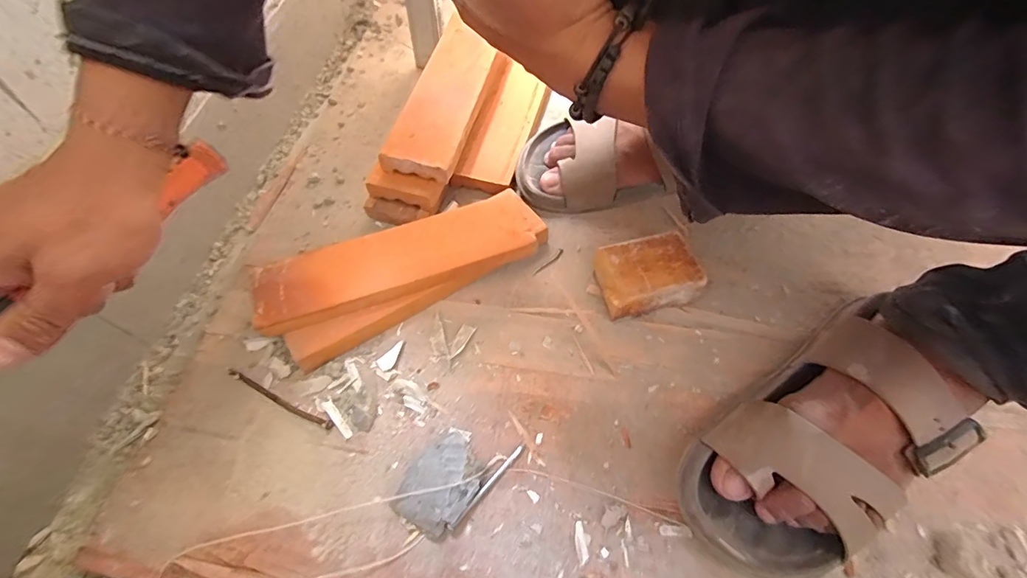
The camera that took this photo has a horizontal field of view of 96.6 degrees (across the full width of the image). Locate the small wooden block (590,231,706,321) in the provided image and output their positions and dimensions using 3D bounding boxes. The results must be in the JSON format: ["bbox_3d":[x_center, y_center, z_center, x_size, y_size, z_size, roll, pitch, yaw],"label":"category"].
[{"bbox_3d":[0.109,-0.011,0.374,0.074,0.038,0.055,-10,61,-4],"label":"small wooden block"}]

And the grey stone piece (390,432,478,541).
[{"bbox_3d":[-0.047,0.130,0.305,0.041,0.019,0.059,31,66,17],"label":"grey stone piece"}]

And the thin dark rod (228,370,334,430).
[{"bbox_3d":[-0.177,0.082,0.343,0.096,0.008,0.007,22,63,13],"label":"thin dark rod"}]

